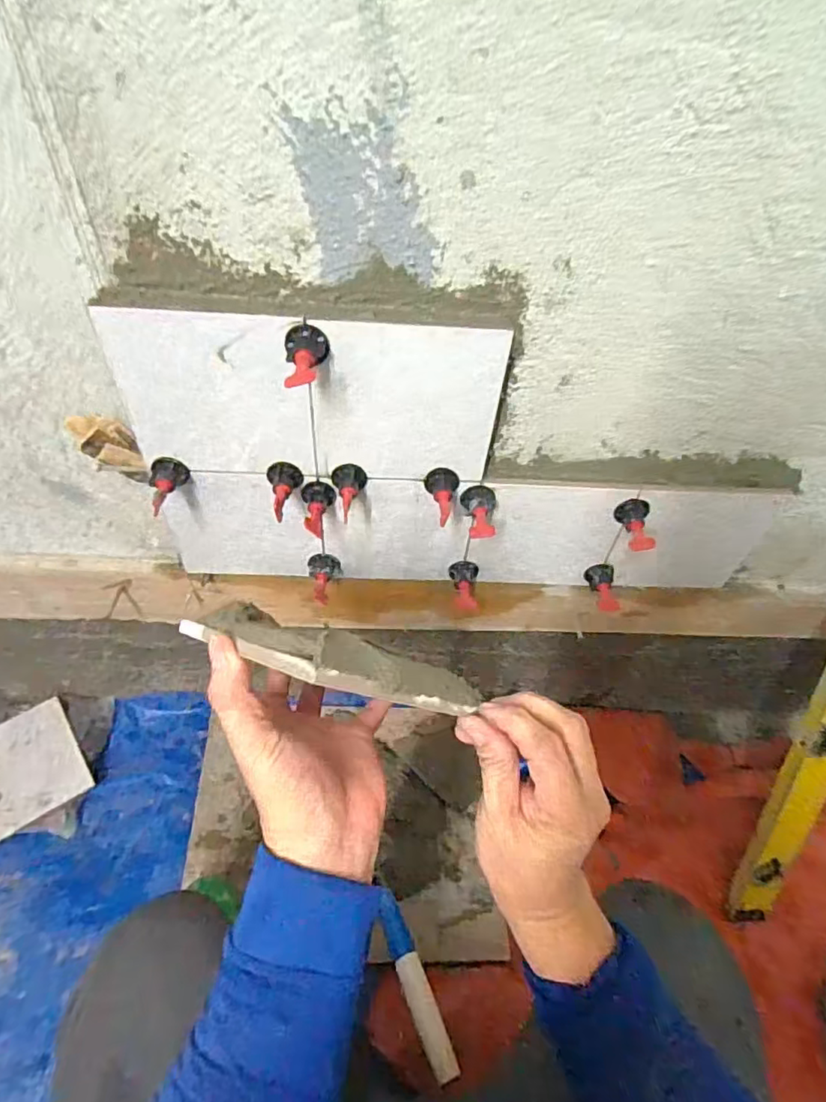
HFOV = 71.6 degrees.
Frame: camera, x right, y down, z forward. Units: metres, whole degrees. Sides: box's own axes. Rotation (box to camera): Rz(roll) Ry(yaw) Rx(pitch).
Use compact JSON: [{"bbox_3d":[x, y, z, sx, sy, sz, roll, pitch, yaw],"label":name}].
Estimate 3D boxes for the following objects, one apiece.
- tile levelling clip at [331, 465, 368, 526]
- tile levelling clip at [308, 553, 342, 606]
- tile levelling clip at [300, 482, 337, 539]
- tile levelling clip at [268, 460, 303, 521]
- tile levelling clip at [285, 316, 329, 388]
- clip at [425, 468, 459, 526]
[{"bbox_3d":[-0.056,-0.052,0.505,0.030,0.027,0.043,1,50,-5],"label":"tile levelling clip"},{"bbox_3d":[-0.091,0.029,0.597,0.033,0.030,0.045,-3,51,-8],"label":"tile levelling clip"},{"bbox_3d":[-0.085,-0.036,0.519,0.030,0.026,0.054,-3,51,-8],"label":"tile levelling clip"},{"bbox_3d":[-0.110,-0.054,0.499,0.030,0.025,0.048,-7,52,-12],"label":"tile levelling clip"},{"bbox_3d":[-0.076,-0.134,0.402,0.030,0.027,0.048,4,64,-3],"label":"tile levelling clip"},{"bbox_3d":[0.025,-0.052,0.508,0.030,0.027,0.051,9,50,1],"label":"clip"}]

